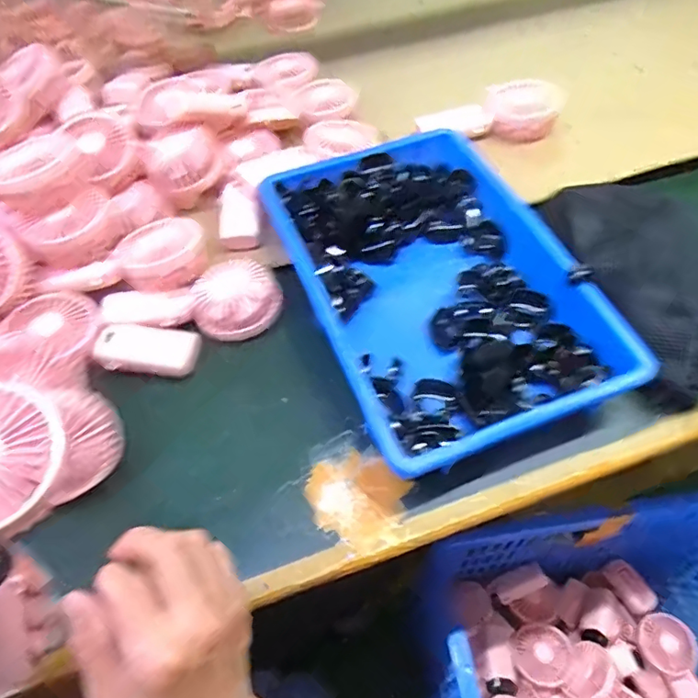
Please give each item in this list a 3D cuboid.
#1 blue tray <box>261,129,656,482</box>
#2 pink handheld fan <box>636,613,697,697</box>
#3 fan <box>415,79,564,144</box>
[{"bbox_3d":[0.087,-0.071,0.530,0.249,0.069,0.366,-19,55,-11],"label":"blue tray"},{"bbox_3d":[0.535,0.521,0.859,0.089,0.035,0.155,-7,53,-3],"label":"pink handheld fan"},{"bbox_3d":[0.185,-0.308,0.695,0.179,0.050,0.074,-14,54,-7],"label":"fan"}]

